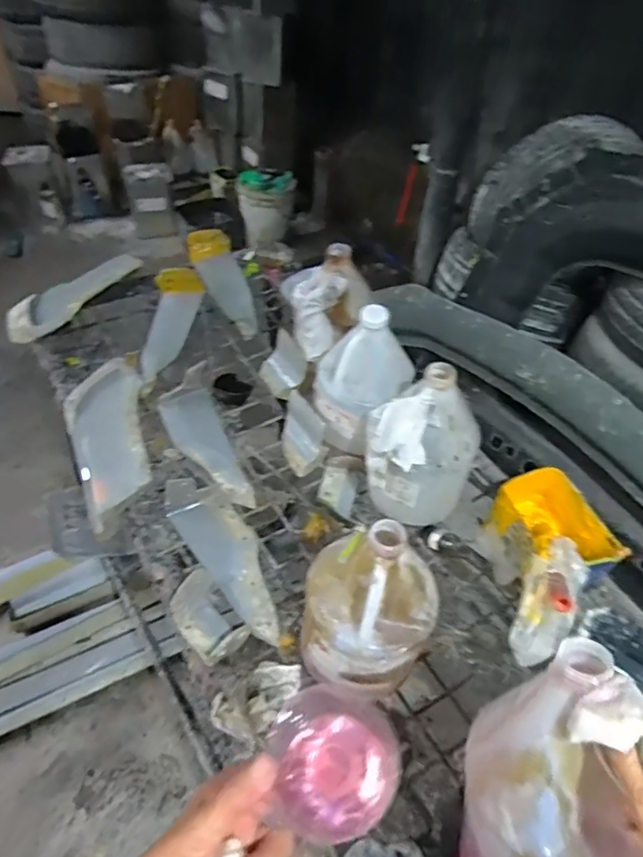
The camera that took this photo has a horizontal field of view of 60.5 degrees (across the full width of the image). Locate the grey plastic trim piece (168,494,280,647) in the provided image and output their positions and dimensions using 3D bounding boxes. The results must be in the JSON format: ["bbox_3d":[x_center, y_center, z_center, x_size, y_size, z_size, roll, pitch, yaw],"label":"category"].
[{"bbox_3d":[-0.127,0.200,0.845,0.095,0.026,0.277,-28,54,-26],"label":"grey plastic trim piece"}]

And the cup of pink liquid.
[{"bbox_3d":[0.008,0.211,0.350,0.079,0.056,0.084,2,46,-2],"label":"cup of pink liquid"}]

